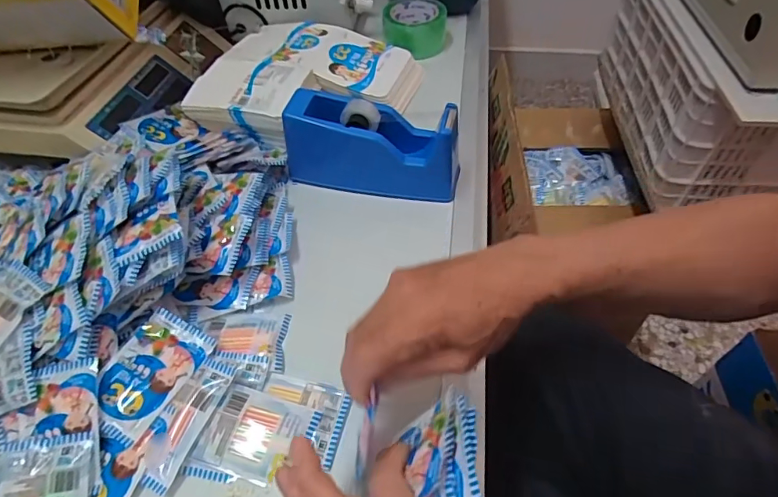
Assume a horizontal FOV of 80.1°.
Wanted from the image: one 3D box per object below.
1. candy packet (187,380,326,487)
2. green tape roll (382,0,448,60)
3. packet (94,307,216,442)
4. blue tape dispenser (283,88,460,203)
[{"bbox_3d":[-0.106,0.150,0.375,0.084,0.017,0.063,12,52,12],"label":"candy packet"},{"bbox_3d":[0.044,-0.374,0.787,0.104,0.061,0.103,0,51,3],"label":"green tape roll"},{"bbox_3d":[-0.204,0.102,0.394,0.067,0.019,0.094,26,57,22],"label":"packet"},{"bbox_3d":[-0.019,-0.121,0.544,0.198,0.094,0.063,10,52,11],"label":"blue tape dispenser"}]

